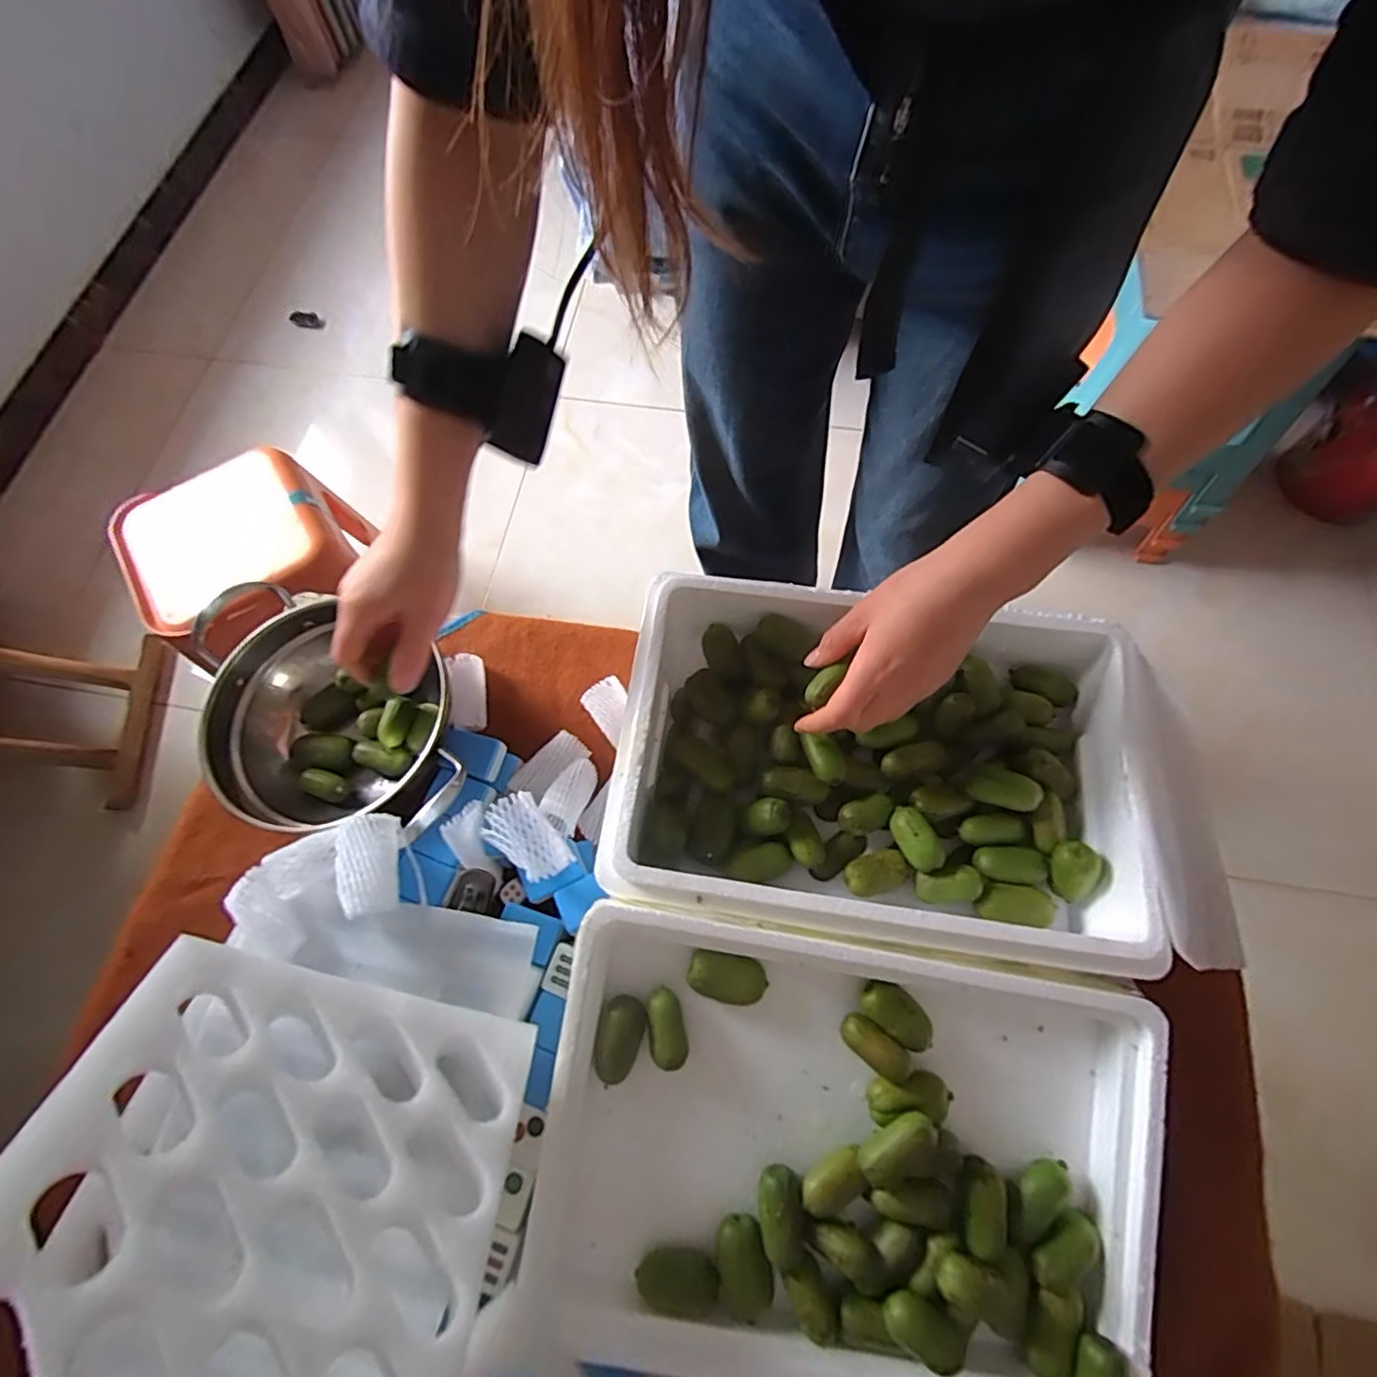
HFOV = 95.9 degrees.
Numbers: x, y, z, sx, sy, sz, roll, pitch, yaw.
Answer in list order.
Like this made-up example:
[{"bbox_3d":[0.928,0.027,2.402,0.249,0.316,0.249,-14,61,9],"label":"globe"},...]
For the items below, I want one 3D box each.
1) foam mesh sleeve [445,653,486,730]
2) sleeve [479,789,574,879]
[{"bbox_3d":[-0.190,0.003,0.530,0.030,0.009,0.066,4,70,-34],"label":"foam mesh sleeve"},{"bbox_3d":[-0.112,0.102,0.427,0.062,0.031,0.033,51,58,-12],"label":"sleeve"}]

